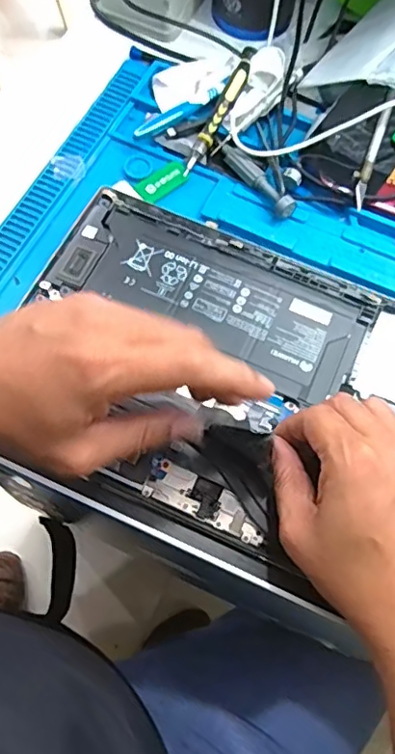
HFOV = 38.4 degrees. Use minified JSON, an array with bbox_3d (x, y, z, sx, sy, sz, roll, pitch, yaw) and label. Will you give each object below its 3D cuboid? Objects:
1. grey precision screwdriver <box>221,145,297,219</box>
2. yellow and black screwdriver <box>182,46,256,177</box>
[{"bbox_3d":[0.049,-0.159,0.456,0.014,0.020,0.083,-30,72,-14],"label":"grey precision screwdriver"},{"bbox_3d":[0.019,-0.221,0.471,0.014,0.010,0.124,26,83,8],"label":"yellow and black screwdriver"}]

